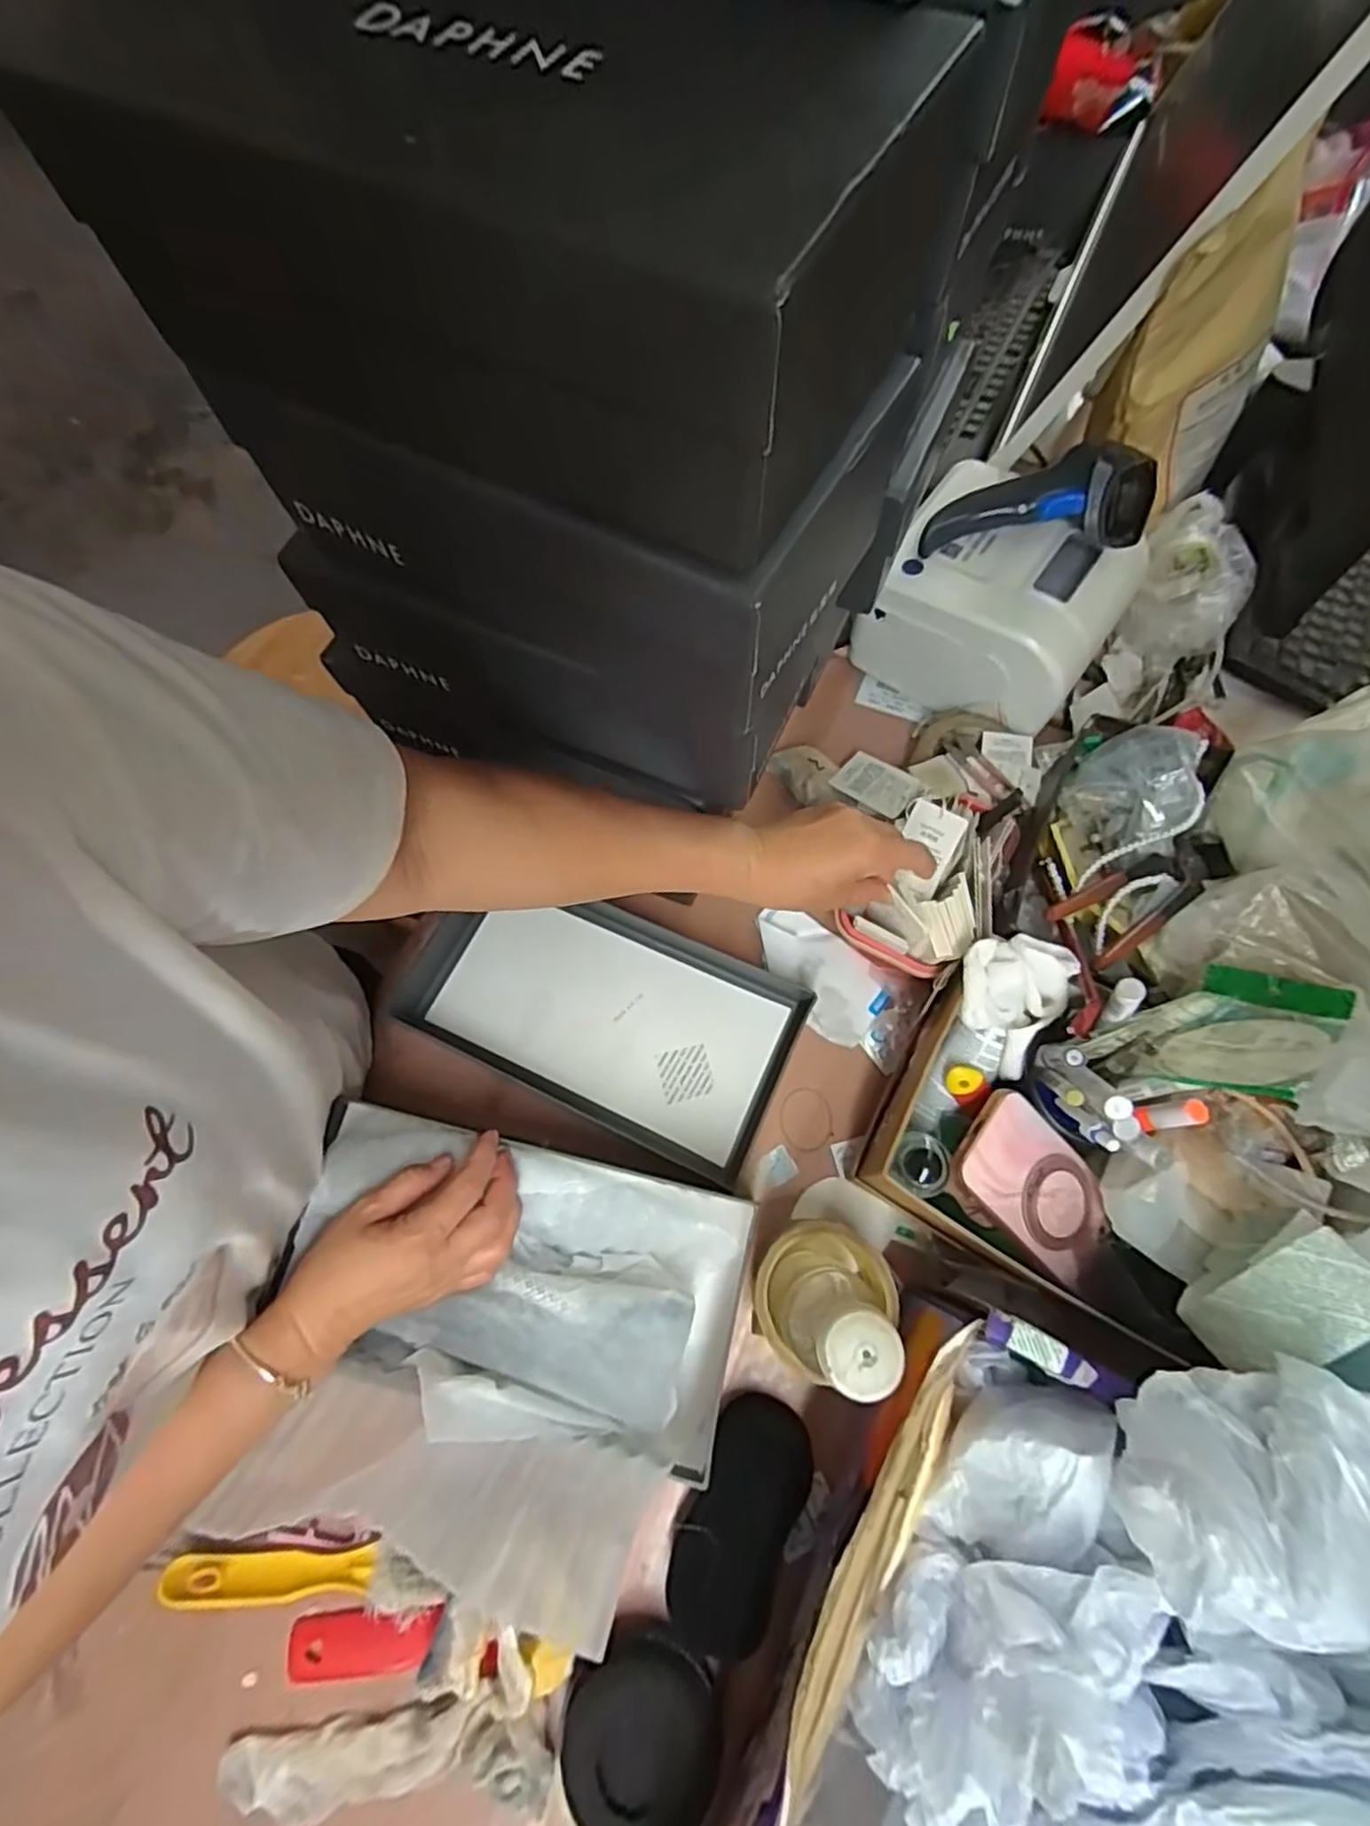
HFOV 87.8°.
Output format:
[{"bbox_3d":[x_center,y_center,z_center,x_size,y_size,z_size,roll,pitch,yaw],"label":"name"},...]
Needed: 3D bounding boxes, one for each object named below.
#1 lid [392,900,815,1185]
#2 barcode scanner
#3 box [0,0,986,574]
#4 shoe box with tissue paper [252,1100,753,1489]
[{"bbox_3d":[-0.067,0.077,0.579,0.300,0.026,0.166,23,72,11],"label":"lid"},{"bbox_3d":[0.276,-0.323,0.565,0.162,0.067,0.073,3,68,23],"label":"barcode scanner"},{"bbox_3d":[-0.063,-0.255,0.274,0.282,0.102,0.165,22,71,10],"label":"box"},{"bbox_3d":[-0.109,0.235,0.466,0.288,0.119,0.149,12,70,7],"label":"shoe box with tissue paper"}]

